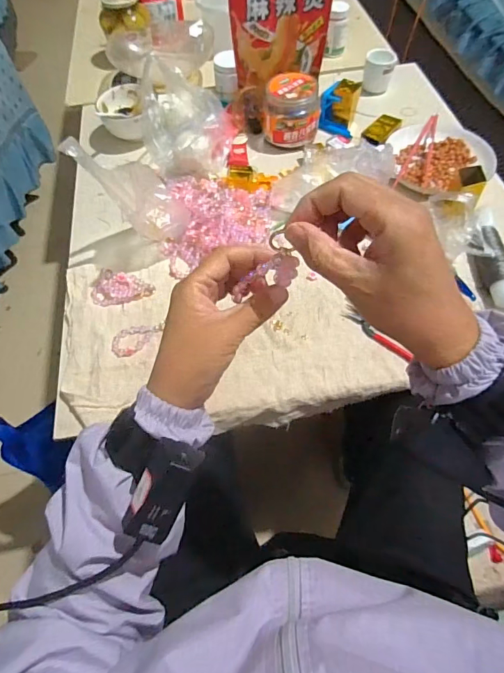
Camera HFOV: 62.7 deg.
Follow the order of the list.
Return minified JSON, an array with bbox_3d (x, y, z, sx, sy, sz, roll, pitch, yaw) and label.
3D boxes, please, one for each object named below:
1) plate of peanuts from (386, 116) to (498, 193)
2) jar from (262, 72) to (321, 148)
[{"bbox_3d":[0.351,-0.344,0.779,0.167,0.034,0.175,-1,59,2],"label":"plate of peanuts"},{"bbox_3d":[0.078,-0.444,0.810,0.104,0.088,0.103,-1,59,2],"label":"jar"}]

